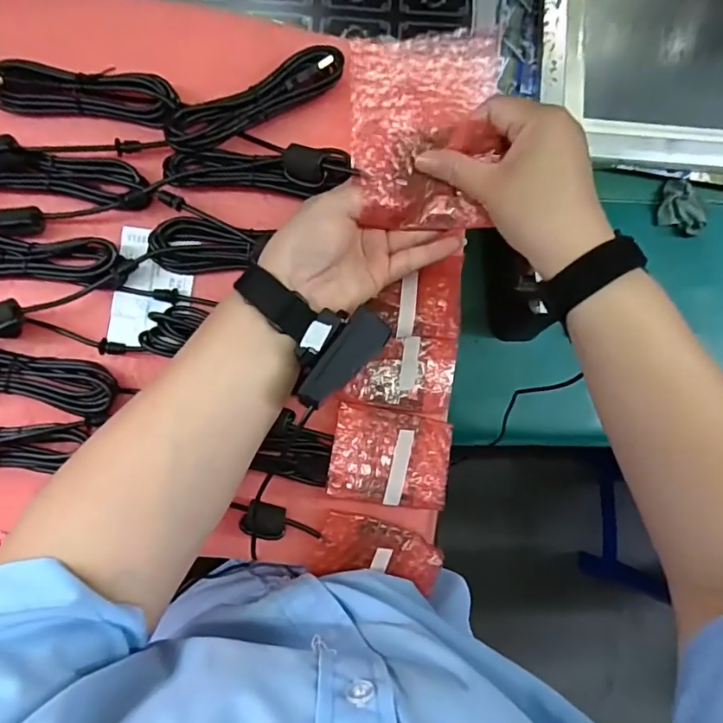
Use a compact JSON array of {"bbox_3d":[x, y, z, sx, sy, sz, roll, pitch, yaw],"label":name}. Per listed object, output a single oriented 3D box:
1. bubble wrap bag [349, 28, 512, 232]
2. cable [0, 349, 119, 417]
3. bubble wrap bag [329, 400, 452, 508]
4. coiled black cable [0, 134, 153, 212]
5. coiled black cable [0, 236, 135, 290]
[{"bbox_3d":[0.044,-0.160,0.355,0.098,0.036,0.133,2,86,-3],"label":"bubble wrap bag"},{"bbox_3d":[-0.250,0.012,0.400,0.118,0.020,0.039,13,85,-2],"label":"cable"},{"bbox_3d":[0.023,0.075,0.407,0.091,0.021,0.070,11,85,-2],"label":"bubble wrap bag"},{"bbox_3d":[-0.235,-0.146,0.403,0.142,0.028,0.038,10,85,-2],"label":"coiled black cable"},{"bbox_3d":[-0.255,-0.080,0.406,0.153,0.018,0.037,6,86,-3],"label":"coiled black cable"}]

